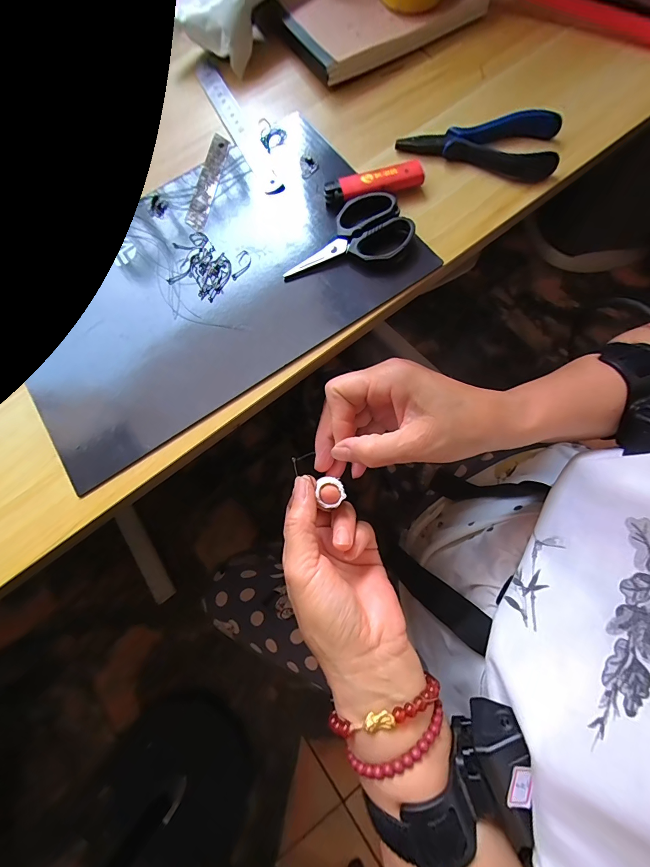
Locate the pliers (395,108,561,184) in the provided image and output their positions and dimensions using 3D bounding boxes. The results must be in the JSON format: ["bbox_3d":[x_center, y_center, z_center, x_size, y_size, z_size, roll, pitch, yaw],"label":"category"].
[{"bbox_3d":[0.122,-0.232,0.278,0.122,0.021,0.046,7,74,8],"label":"pliers"}]

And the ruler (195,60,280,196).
[{"bbox_3d":[-0.079,-0.274,0.304,0.017,0.004,0.162,-27,72,-3],"label":"ruler"}]

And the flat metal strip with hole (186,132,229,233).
[{"bbox_3d":[-0.098,-0.213,0.292,0.017,0.004,0.098,8,74,8],"label":"flat metal strip with hole"}]

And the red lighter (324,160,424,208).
[{"bbox_3d":[0.038,-0.194,0.272,0.077,0.015,0.021,-11,72,2],"label":"red lighter"}]

